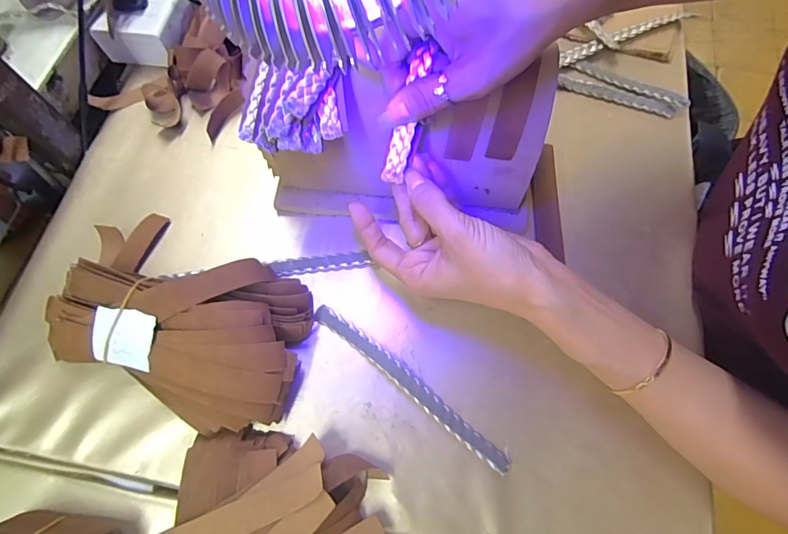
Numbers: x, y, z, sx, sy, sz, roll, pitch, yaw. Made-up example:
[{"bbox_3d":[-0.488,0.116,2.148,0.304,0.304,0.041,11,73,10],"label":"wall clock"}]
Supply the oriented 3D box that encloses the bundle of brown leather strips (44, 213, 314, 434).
[{"bbox_3d":[-0.152,0.033,0.305,0.188,0.047,0.121,22,72,6],"label":"bundle of brown leather strips"}]

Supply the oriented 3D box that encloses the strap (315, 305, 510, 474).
[{"bbox_3d":[0.010,0.084,0.312,0.169,0.009,0.015,38,74,11],"label":"strap"}]

